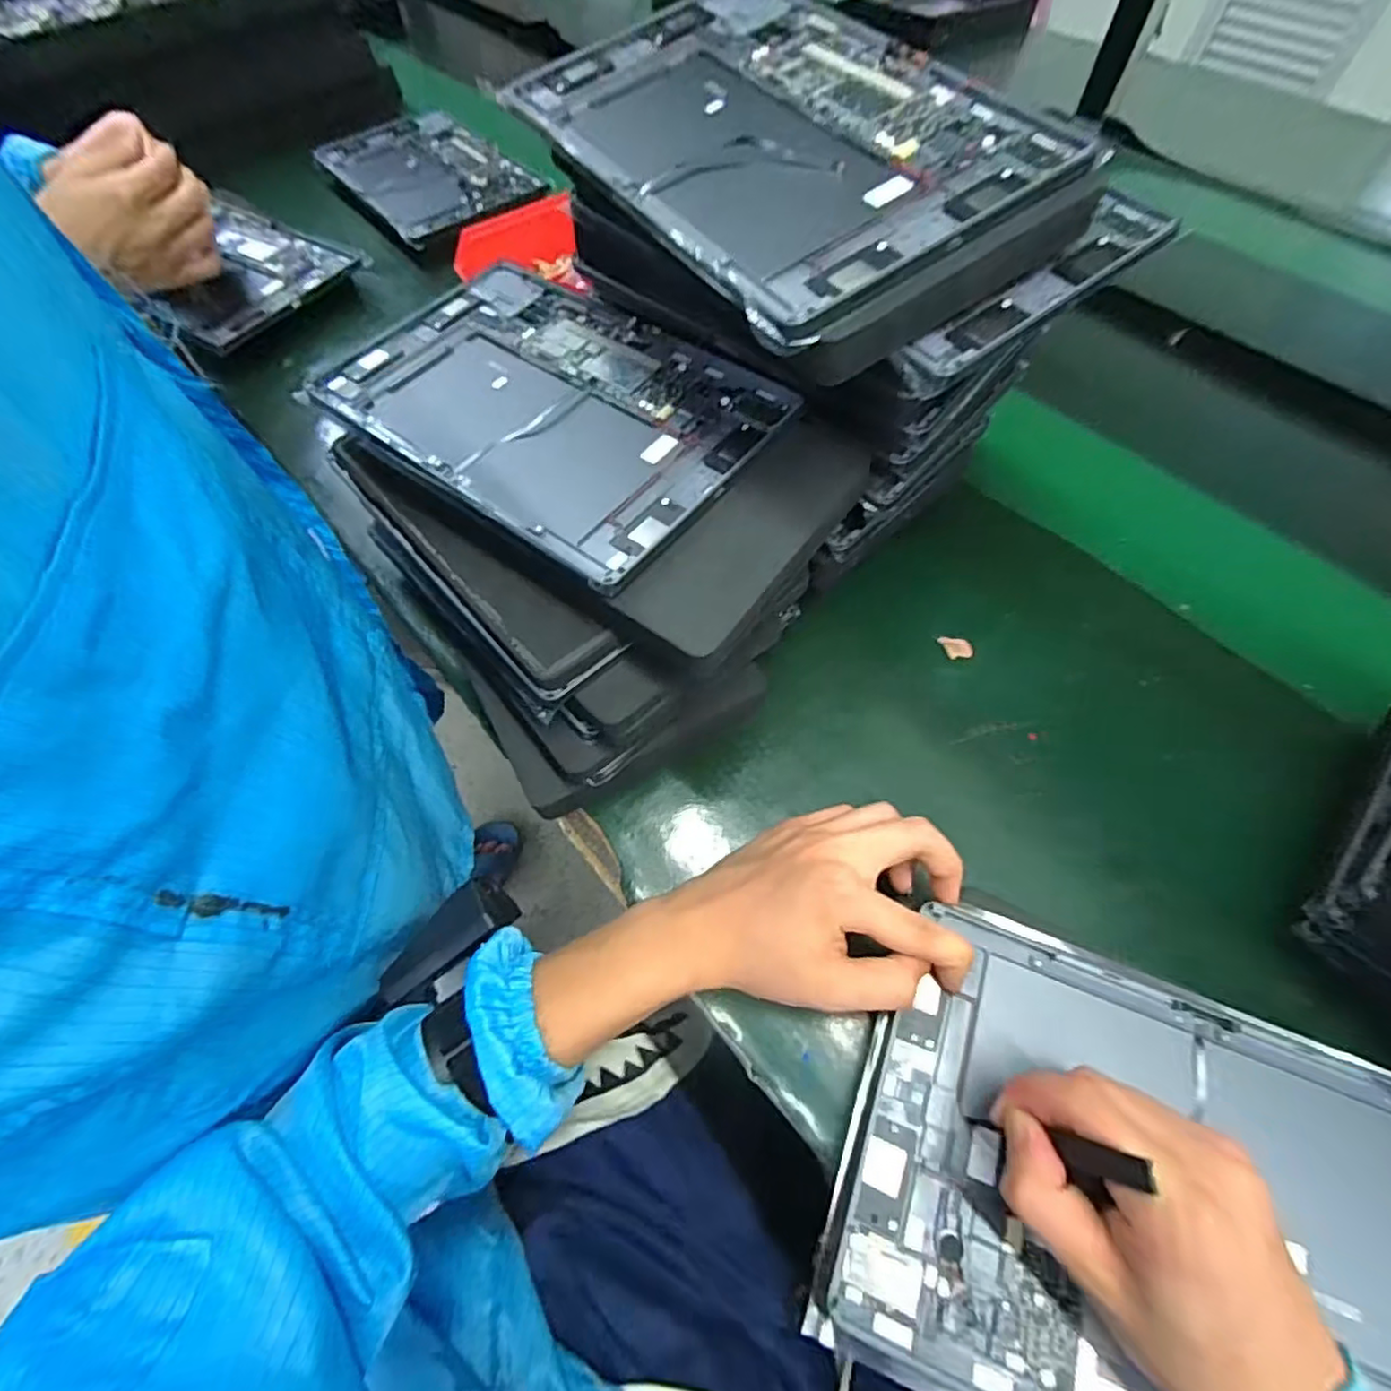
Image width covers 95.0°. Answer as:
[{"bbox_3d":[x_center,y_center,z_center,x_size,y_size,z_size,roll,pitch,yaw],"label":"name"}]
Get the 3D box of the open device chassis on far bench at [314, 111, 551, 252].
[{"bbox_3d":[-0.292,-0.567,0.693,0.165,0.021,0.242,-37,67,-20],"label":"open device chassis on far bench"}]

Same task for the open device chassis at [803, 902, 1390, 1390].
[{"bbox_3d":[0.194,0.211,0.253,0.256,0.024,0.174,20,61,11],"label":"open device chassis"}]

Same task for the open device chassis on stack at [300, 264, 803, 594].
[{"bbox_3d":[-0.087,-0.174,0.372,0.253,0.014,0.167,34,65,18],"label":"open device chassis on stack"}]

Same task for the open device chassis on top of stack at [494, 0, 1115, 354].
[{"bbox_3d":[0.035,-0.276,0.308,0.178,0.008,0.262,-35,68,-8],"label":"open device chassis on top of stack"}]

